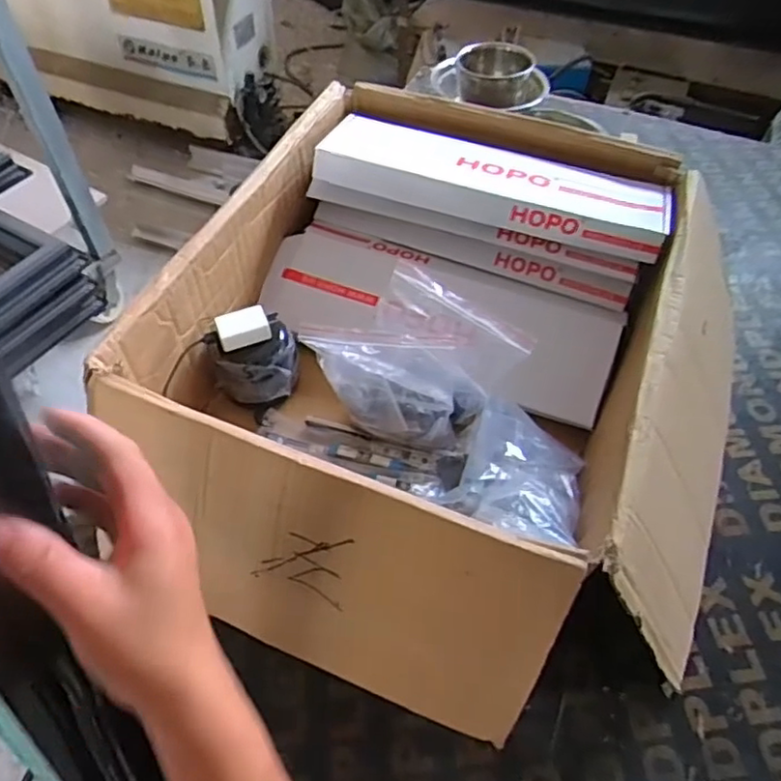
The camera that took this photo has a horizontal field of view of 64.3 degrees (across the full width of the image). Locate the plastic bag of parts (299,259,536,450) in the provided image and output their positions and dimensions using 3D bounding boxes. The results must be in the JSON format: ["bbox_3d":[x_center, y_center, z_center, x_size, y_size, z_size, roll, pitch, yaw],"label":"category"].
[{"bbox_3d":[0.027,-0.022,0.615,0.211,0.167,0.083,4,53,2],"label":"plastic bag of parts"}]

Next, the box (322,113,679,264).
[{"bbox_3d":[0.122,-0.261,0.749,0.413,0.045,0.144,17,54,12],"label":"box"}]

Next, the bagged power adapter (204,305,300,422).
[{"bbox_3d":[-0.148,-0.033,0.693,0.086,0.101,0.068,-34,60,-24],"label":"bagged power adapter"}]

